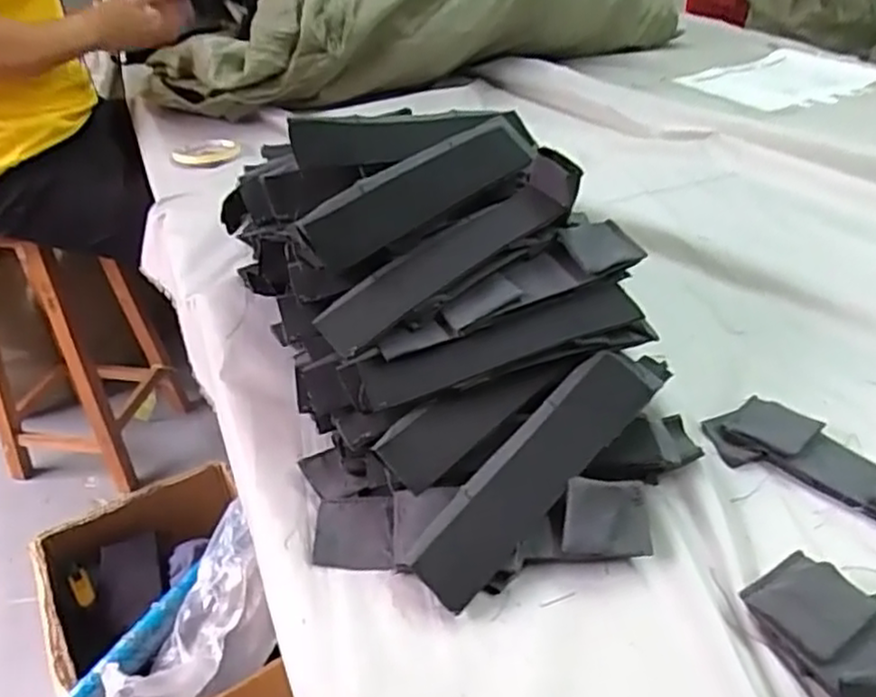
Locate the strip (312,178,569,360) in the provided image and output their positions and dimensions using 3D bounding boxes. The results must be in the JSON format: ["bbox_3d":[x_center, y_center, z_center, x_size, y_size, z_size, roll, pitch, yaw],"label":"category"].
[{"bbox_3d":[0.007,-0.066,0.474,0.199,0.031,0.044,-36,45,-17],"label":"strip"}]

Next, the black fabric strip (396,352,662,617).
[{"bbox_3d":[0.060,0.070,0.435,0.049,0.012,0.193,39,68,24],"label":"black fabric strip"}]

